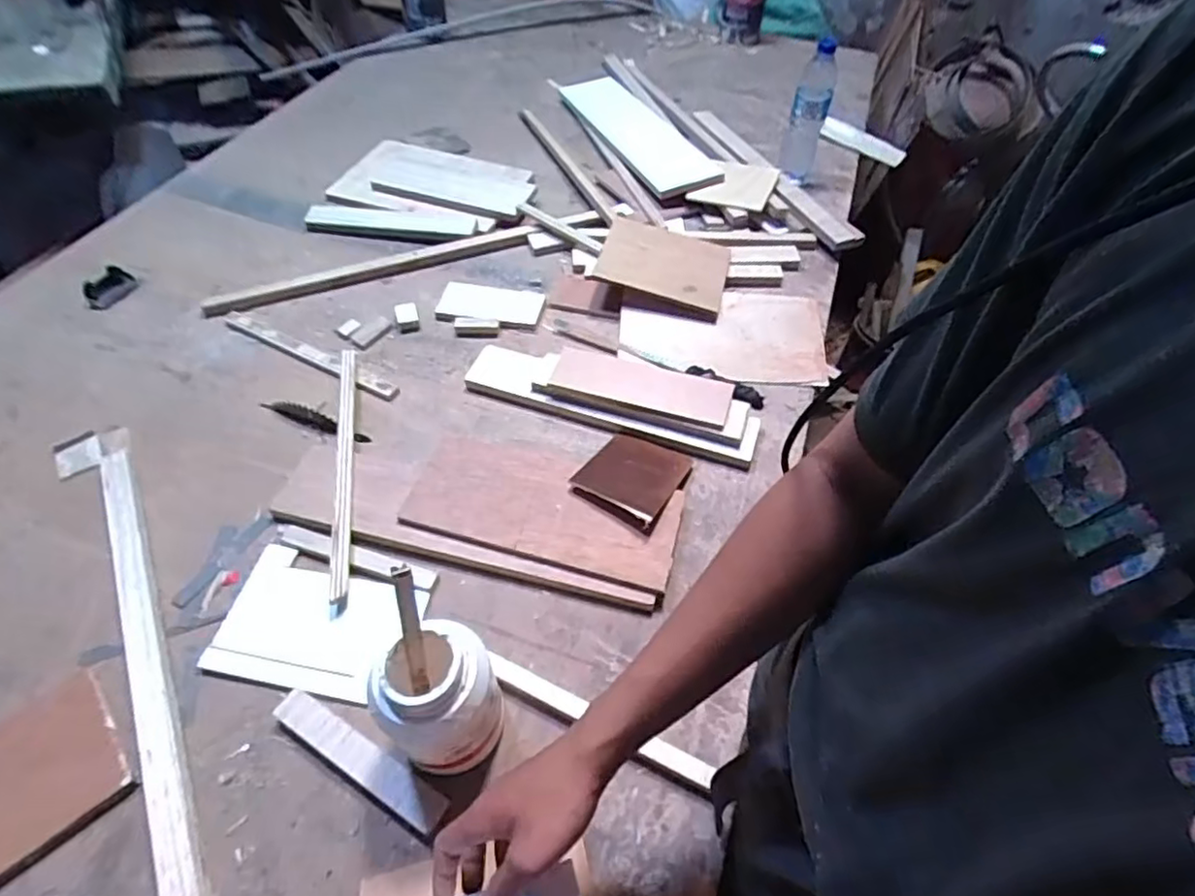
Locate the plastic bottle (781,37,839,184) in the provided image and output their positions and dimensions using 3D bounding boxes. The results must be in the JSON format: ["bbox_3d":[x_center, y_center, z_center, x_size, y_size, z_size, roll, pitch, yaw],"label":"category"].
[{"bbox_3d":[0.385,-0.607,1.115,0.062,0.215,0.077,16,54,12],"label":"plastic bottle"}]

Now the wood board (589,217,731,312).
[{"bbox_3d":[0.104,-0.301,0.976,0.203,0.019,0.183,17,46,4],"label":"wood board"}]

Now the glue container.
[{"bbox_3d":[-0.130,0.219,0.519,0.094,0.166,0.081,-20,55,-15],"label":"glue container"}]

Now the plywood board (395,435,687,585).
[{"bbox_3d":[-0.063,0.063,0.711,0.308,0.017,0.136,13,51,9],"label":"plywood board"}]

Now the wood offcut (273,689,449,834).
[{"bbox_3d":[-0.217,0.279,0.555,0.186,0.026,0.029,25,55,18],"label":"wood offcut"}]

